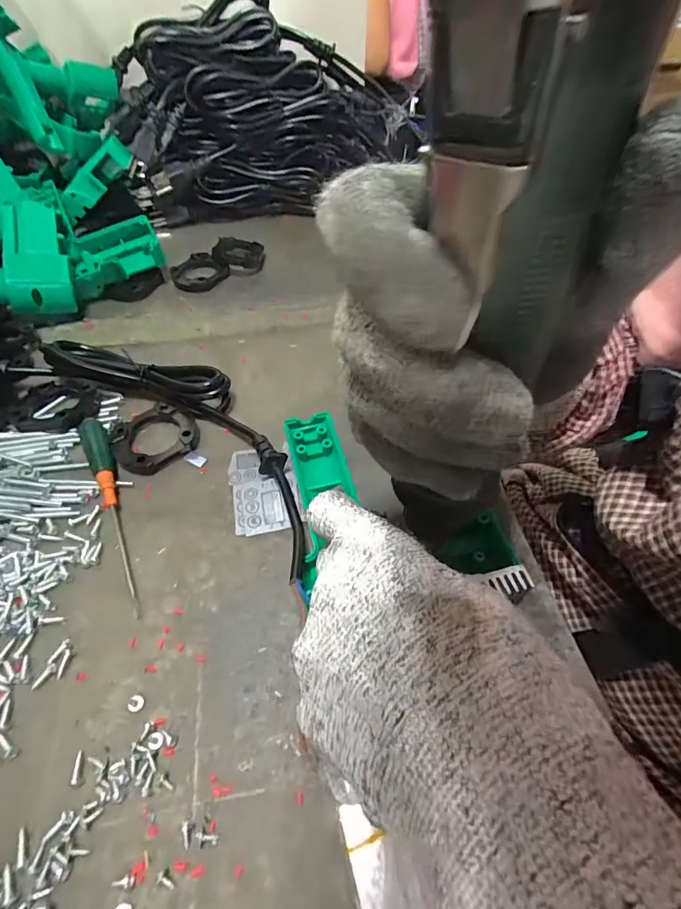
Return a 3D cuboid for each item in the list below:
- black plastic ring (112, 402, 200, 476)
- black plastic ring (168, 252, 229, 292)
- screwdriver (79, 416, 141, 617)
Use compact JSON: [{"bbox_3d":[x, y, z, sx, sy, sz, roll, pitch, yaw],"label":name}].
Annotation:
[{"bbox_3d":[-0.133,-0.012,0.317,0.059,0.012,0.048,-32,59,-25],"label":"black plastic ring"},{"bbox_3d":[-0.151,-0.191,0.460,0.055,0.013,0.051,1,51,-1],"label":"black plastic ring"},{"bbox_3d":[-0.145,0.032,0.279,0.016,0.020,0.143,-22,55,-18],"label":"screwdriver"}]

